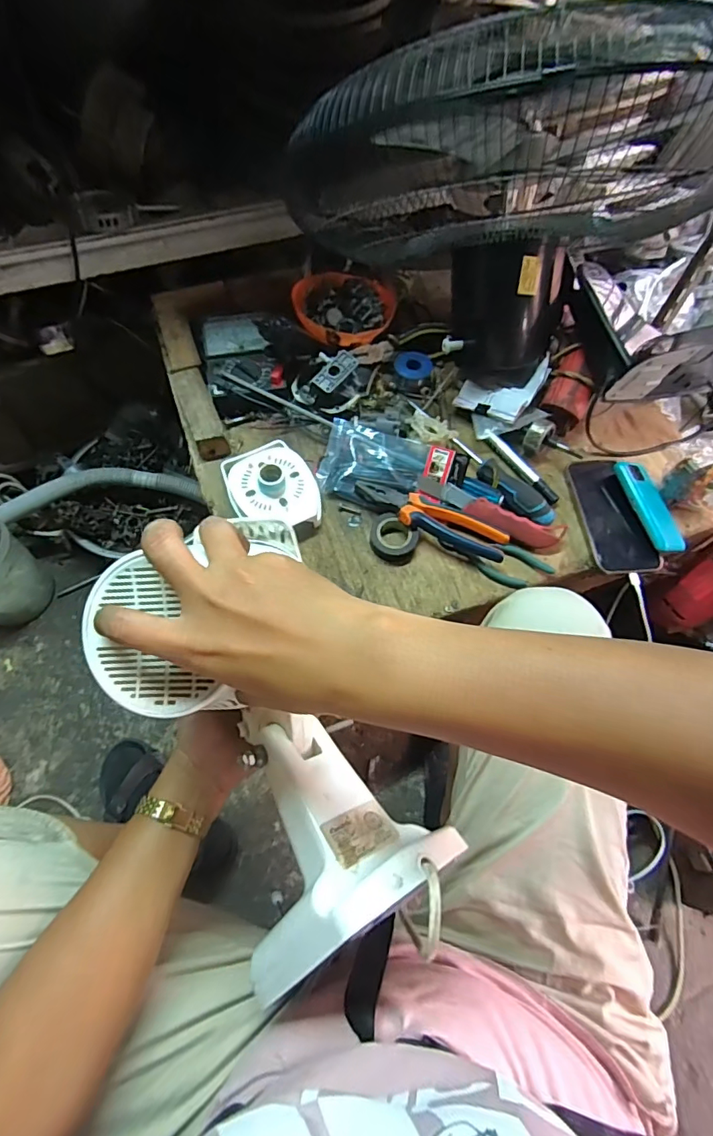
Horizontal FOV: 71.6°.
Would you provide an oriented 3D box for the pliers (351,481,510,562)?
[{"bbox_3d":[0.088,-0.061,0.599,0.191,0.029,0.050,22,65,7],"label":"pliers"}]

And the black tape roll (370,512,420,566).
[{"bbox_3d":[0.043,-0.034,0.596,0.060,0.026,0.052,36,68,13],"label":"black tape roll"}]

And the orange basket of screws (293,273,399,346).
[{"bbox_3d":[-0.019,-0.388,0.720,0.146,0.043,0.157,-16,67,-11],"label":"orange basket of screws"}]

